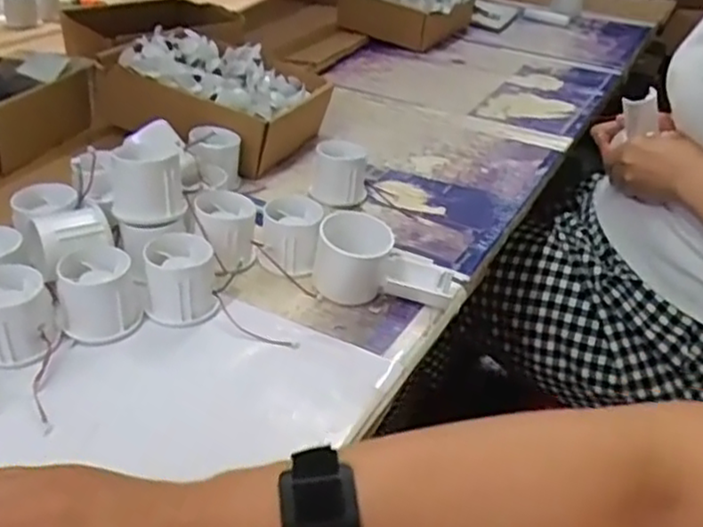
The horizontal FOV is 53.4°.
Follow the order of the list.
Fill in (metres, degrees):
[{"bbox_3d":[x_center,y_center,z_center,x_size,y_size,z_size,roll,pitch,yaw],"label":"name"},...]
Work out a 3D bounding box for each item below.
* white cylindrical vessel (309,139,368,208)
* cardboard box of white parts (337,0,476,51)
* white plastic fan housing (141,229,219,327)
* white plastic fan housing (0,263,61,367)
[{"bbox_3d":[-0.013,-0.092,0.712,0.055,0.053,0.043,1,33,-5],"label":"white cylindrical vessel"},{"bbox_3d":[0.099,-0.457,1.229,0.194,0.109,0.204,23,37,26],"label":"cardboard box of white parts"},{"bbox_3d":[-0.134,0.012,0.538,0.052,0.050,0.059,-7,35,-17],"label":"white plastic fan housing"},{"bbox_3d":[-0.238,0.037,0.489,0.056,0.048,0.056,3,33,-2],"label":"white plastic fan housing"}]

